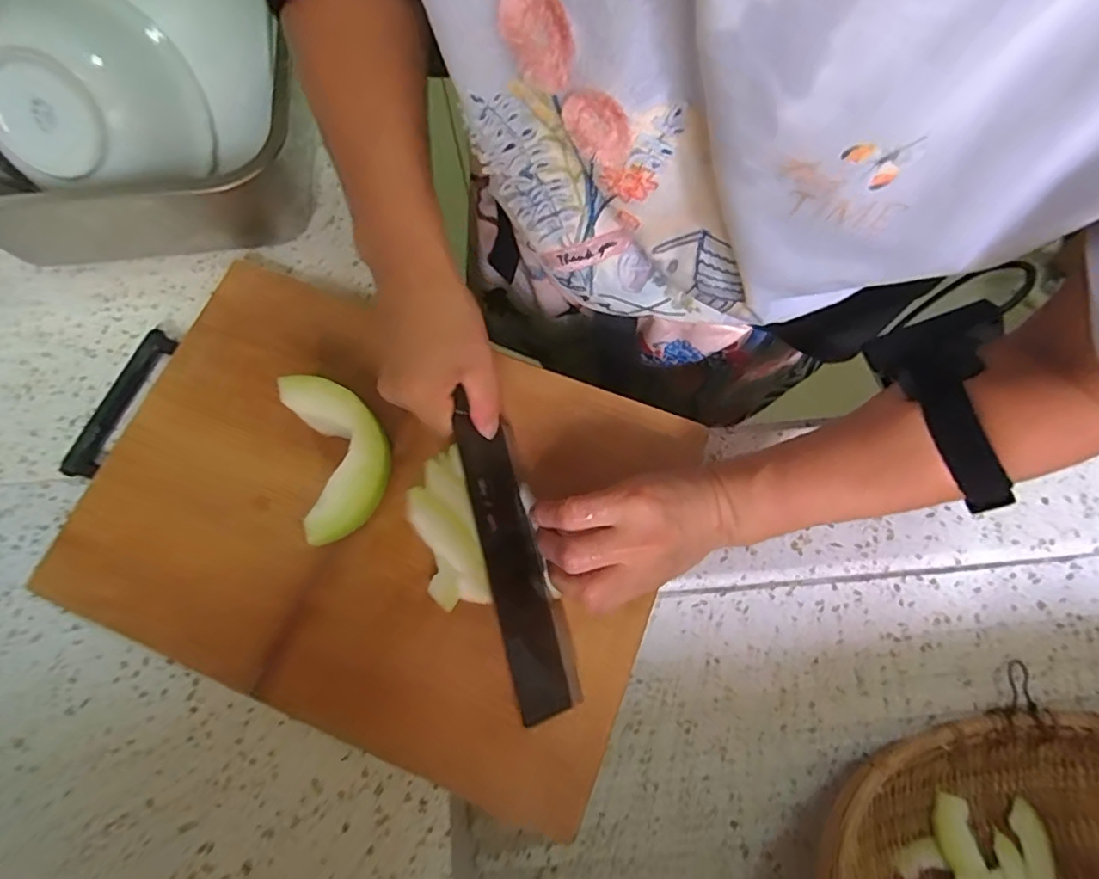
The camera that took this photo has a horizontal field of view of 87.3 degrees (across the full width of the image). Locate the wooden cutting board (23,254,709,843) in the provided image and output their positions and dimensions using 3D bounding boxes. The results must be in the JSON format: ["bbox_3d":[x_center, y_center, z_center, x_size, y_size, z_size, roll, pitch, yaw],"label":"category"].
[{"bbox_3d":[-0.134,0.038,0.403,0.422,0.017,0.278,21,71,10],"label":"wooden cutting board"}]

